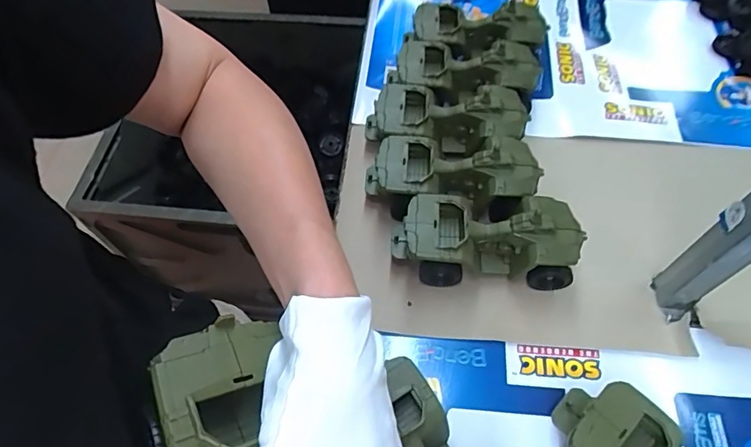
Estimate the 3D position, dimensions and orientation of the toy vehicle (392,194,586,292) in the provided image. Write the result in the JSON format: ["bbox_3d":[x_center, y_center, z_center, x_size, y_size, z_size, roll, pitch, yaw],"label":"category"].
[{"bbox_3d":[0.113,0.019,0.515,0.187,0.074,0.083,2,60,4],"label":"toy vehicle"}]

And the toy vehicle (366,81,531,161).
[{"bbox_3d":[0.085,-0.117,0.601,0.193,0.078,0.093,4,60,5],"label":"toy vehicle"}]

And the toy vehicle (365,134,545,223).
[{"bbox_3d":[0.086,-0.052,0.560,0.190,0.080,0.090,3,60,4],"label":"toy vehicle"}]

